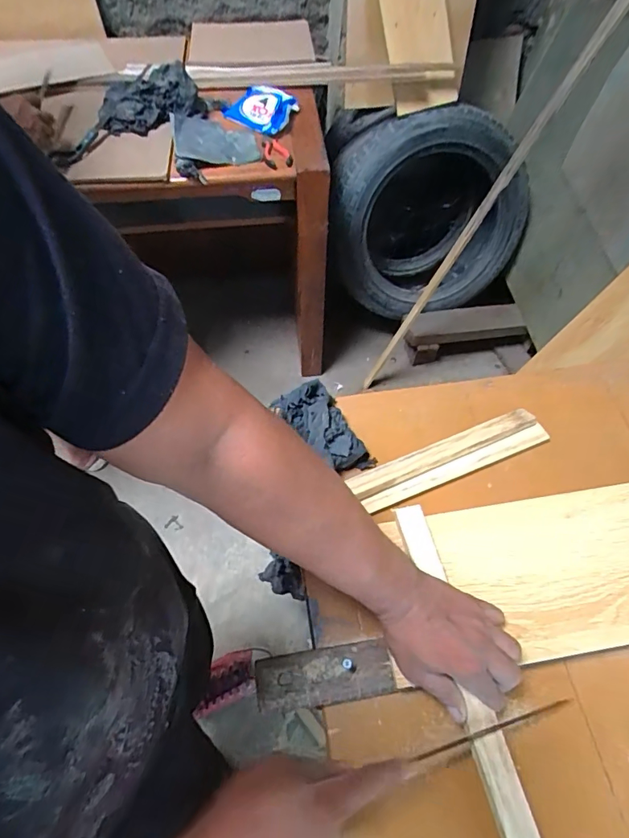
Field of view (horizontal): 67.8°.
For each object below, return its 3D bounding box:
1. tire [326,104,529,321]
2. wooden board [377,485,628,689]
[{"bbox_3d":[0.336,-0.645,1.452,0.590,0.545,0.282,-5,41,-10],"label":"tire"},{"bbox_3d":[0.261,0.160,0.491,0.335,0.015,0.156,-7,59,-4],"label":"wooden board"}]

